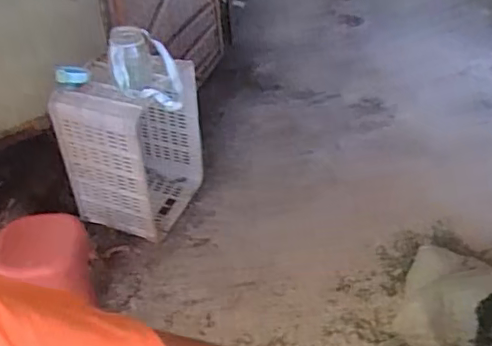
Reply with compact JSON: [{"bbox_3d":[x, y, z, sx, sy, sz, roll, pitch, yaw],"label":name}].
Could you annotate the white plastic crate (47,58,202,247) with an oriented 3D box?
[{"bbox_3d":[-0.327,-0.068,1.695,0.263,0.542,0.327,14,44,16],"label":"white plastic crate"}]

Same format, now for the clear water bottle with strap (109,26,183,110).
[{"bbox_3d":[-0.256,-0.265,1.457,0.171,0.175,0.142,-13,44,-13],"label":"clear water bottle with strap"}]

